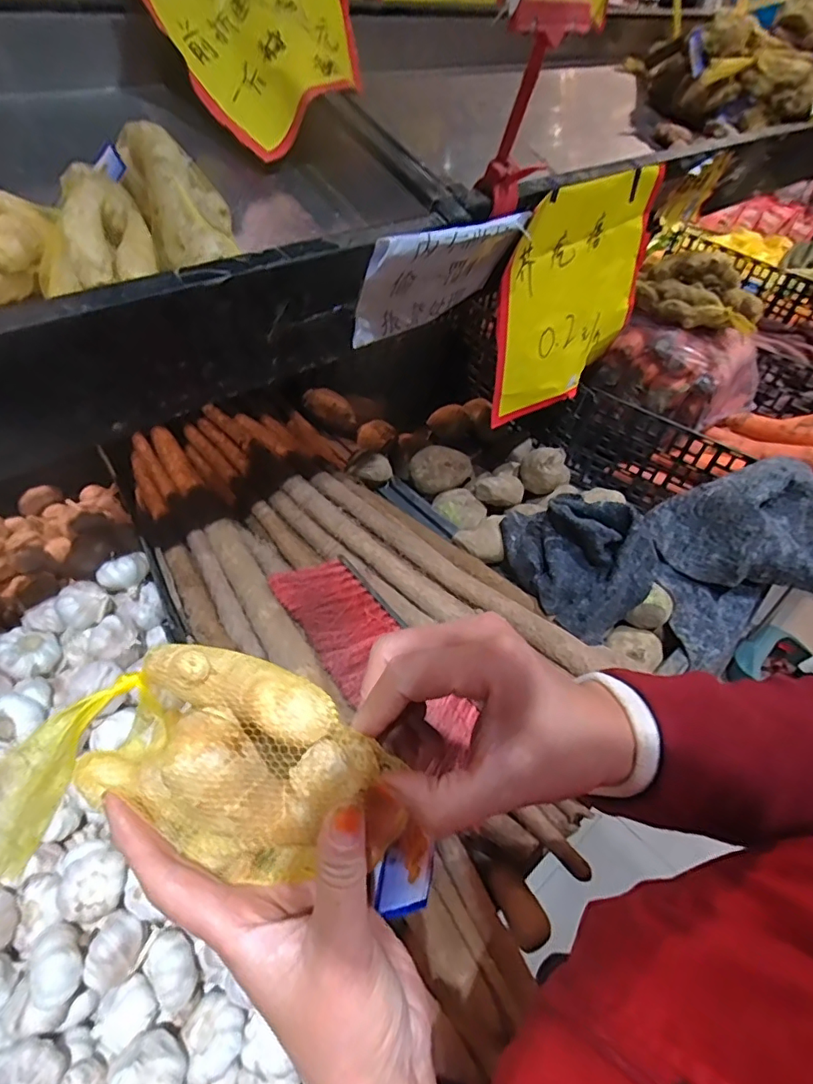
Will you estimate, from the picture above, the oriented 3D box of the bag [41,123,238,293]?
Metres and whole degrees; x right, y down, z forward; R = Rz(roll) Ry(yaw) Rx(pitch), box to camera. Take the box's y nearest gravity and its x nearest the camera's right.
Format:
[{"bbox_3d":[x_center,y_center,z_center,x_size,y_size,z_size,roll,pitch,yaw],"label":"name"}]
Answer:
[{"bbox_3d":[-0.201,-0.243,0.390,0.135,0.069,0.151,-11,46,-12],"label":"bag"}]

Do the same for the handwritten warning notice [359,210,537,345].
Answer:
[{"bbox_3d":[0.036,-0.266,0.533,0.197,0.120,0.019,-31,82,-27],"label":"handwritten warning notice"}]

